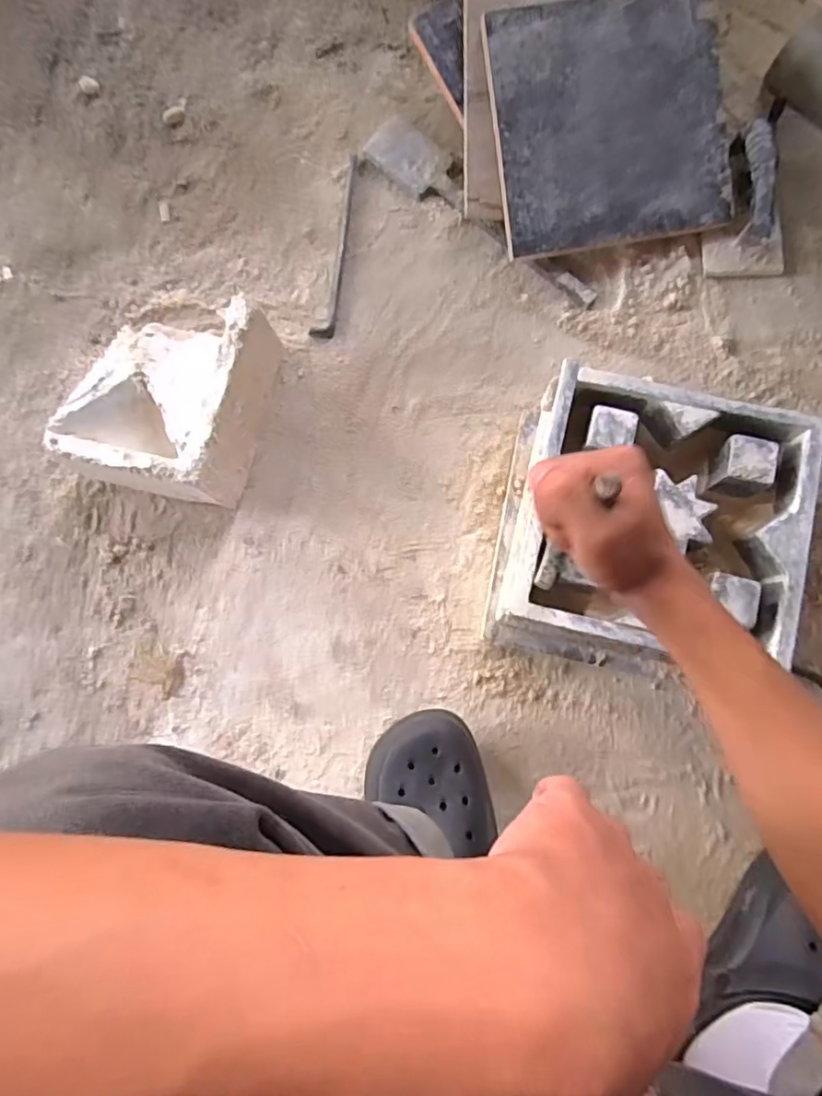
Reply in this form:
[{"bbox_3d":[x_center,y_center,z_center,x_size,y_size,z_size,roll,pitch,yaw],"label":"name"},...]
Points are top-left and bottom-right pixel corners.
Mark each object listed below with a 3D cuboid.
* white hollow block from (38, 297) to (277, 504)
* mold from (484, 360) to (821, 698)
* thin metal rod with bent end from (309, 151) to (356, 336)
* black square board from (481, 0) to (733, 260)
[{"bbox_3d":[-0.254,-0.158,0.628,0.181,0.100,0.193,12,81,5],"label":"white hollow block"},{"bbox_3d":[0.213,-0.008,0.562,0.234,0.136,0.245,14,82,5],"label":"mold"},{"bbox_3d":[-0.087,-0.349,0.689,0.026,0.006,0.225,6,81,4],"label":"thin metal rod with bent end"},{"bbox_3d":[0.213,-0.457,0.642,0.243,0.011,0.242,-10,97,0],"label":"black square board"}]

